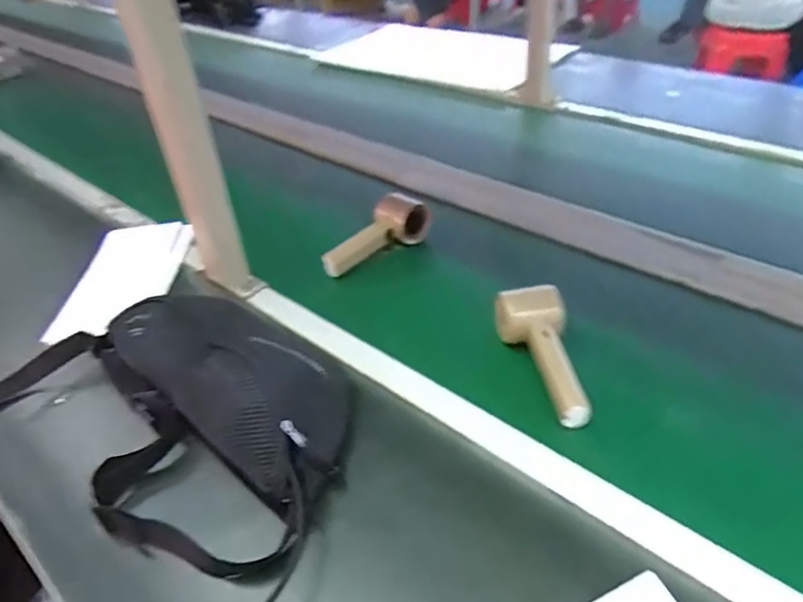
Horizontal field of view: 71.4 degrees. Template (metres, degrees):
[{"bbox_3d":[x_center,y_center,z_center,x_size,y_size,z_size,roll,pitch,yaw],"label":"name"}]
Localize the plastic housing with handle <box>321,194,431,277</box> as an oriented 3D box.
[{"bbox_3d":[-0.041,-0.086,0.748,0.157,0.056,0.071,-36,50,-23],"label":"plastic housing with handle"}]

